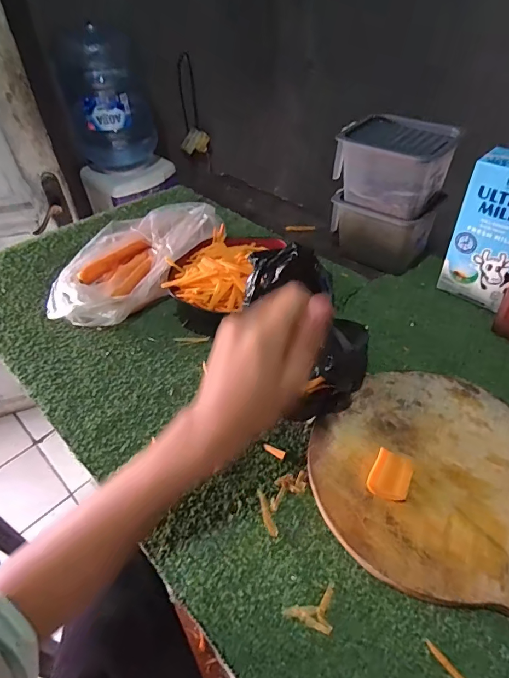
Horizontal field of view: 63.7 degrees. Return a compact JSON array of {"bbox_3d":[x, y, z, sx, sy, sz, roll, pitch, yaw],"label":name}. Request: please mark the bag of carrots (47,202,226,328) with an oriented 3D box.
[{"bbox_3d":[-0.185,-0.127,0.640,0.152,0.085,0.278,28,54,27],"label":"bag of carrots"}]

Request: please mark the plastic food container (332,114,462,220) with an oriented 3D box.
[{"bbox_3d":[0.202,-0.258,0.607,0.154,0.097,0.104,28,54,27],"label":"plastic food container"}]

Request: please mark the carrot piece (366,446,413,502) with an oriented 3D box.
[{"bbox_3d":[0.130,0.132,0.392,0.036,0.015,0.044,19,50,20],"label":"carrot piece"}]

